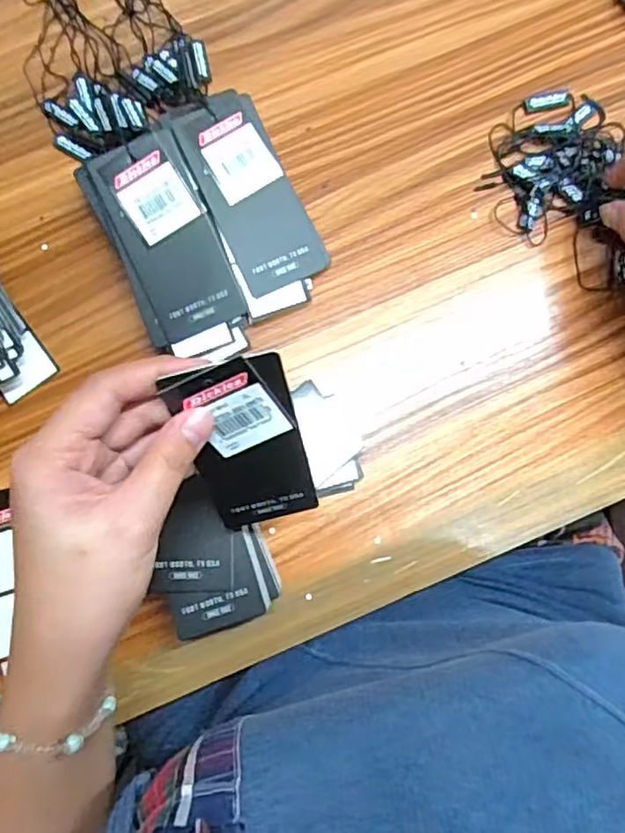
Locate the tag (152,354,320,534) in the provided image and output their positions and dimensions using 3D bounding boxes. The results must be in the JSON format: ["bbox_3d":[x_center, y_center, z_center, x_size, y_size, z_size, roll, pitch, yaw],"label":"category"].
[{"bbox_3d":[-0.028,0.014,0.277,0.047,0.103,0.006,-15,46,-1],"label":"tag"}]

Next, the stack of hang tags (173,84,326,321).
[{"bbox_3d":[-0.034,-0.123,0.360,0.054,0.016,0.125,-22,97,-2],"label":"stack of hang tags"}]

